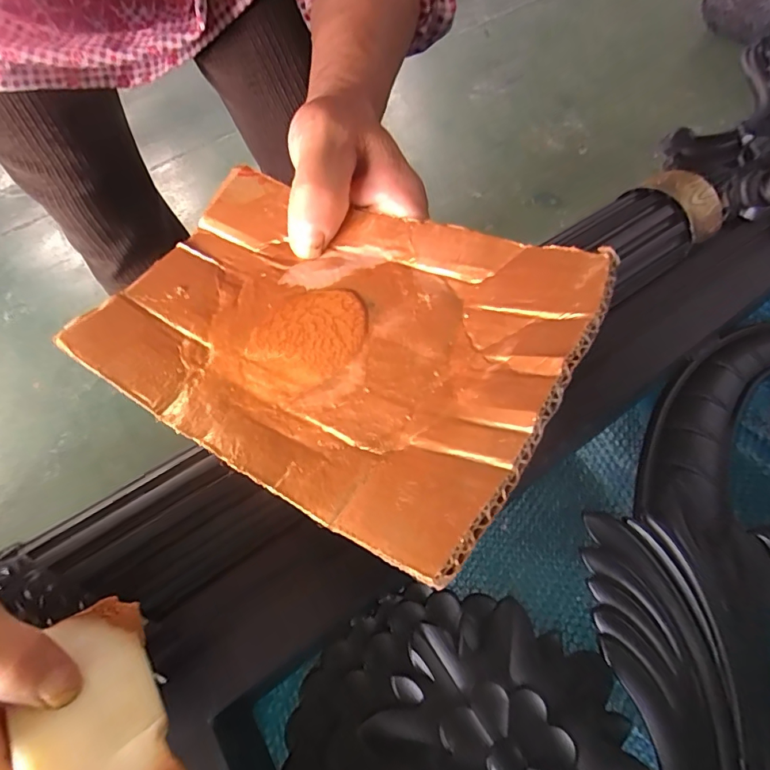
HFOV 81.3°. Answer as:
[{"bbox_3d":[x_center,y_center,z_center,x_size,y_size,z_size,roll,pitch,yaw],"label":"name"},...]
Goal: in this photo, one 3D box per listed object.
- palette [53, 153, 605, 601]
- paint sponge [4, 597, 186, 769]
[{"bbox_3d":[-0.024,-0.025,0.152,0.165,0.038,0.108,28,62,18],"label":"palette"},{"bbox_3d":[-0.107,0.134,0.169,0.047,0.024,0.103,-17,34,-34],"label":"paint sponge"}]

